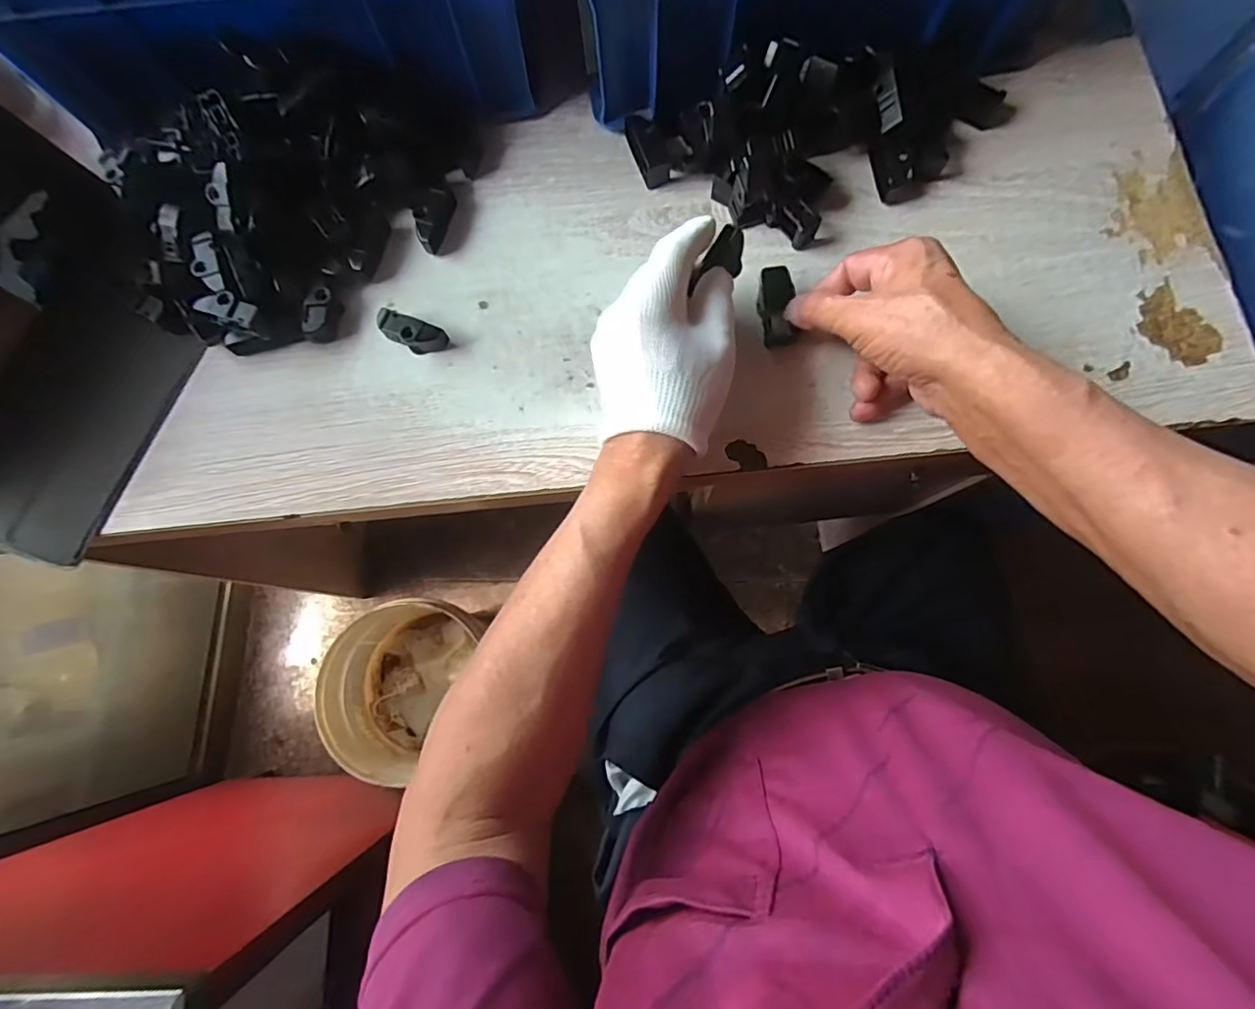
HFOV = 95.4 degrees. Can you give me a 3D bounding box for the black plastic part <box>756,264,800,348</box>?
[{"bbox_3d":[0.099,-0.132,0.381,0.024,0.012,0.051,-8,104,-1],"label":"black plastic part"}]

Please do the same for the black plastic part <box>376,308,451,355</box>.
[{"bbox_3d":[-0.145,-0.115,0.385,0.046,0.017,0.018,21,78,-11],"label":"black plastic part"}]

